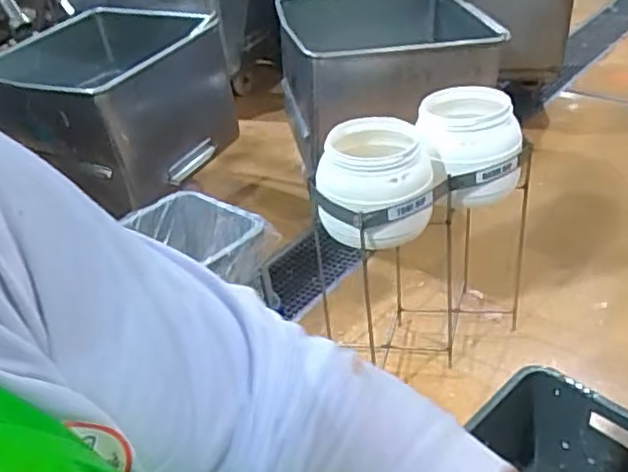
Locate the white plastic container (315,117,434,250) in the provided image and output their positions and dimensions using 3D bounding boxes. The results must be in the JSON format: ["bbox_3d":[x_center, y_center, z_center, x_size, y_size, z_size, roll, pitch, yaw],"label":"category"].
[{"bbox_3d":[0.143,-0.122,1.516,0.269,0.195,0.258,0,35,9],"label":"white plastic container"}]

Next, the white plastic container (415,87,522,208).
[{"bbox_3d":[0.370,-0.224,1.619,0.228,0.200,0.245,-4,35,3],"label":"white plastic container"}]

